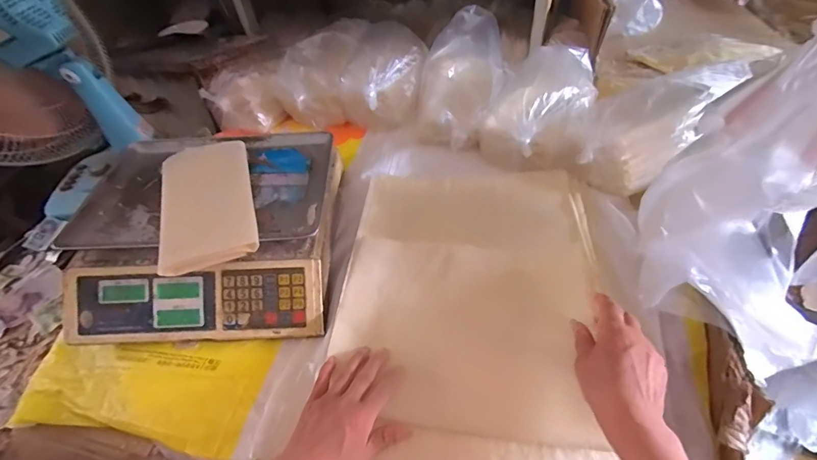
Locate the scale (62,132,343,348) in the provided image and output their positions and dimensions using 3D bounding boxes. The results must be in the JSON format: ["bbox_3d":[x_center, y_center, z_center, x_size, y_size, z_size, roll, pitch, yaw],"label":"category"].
[{"bbox_3d":[-0.280,-0.003,0.566,0.327,0.118,0.327,-5,47,3],"label":"scale"}]

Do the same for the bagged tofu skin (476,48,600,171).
[{"bbox_3d":[0.237,-0.225,0.690,0.166,0.099,0.269,15,51,20],"label":"bagged tofu skin"}]

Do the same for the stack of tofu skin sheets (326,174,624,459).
[{"bbox_3d":[0.077,0.089,0.492,0.311,0.038,0.456,2,52,7],"label":"stack of tofu skin sheets"}]

